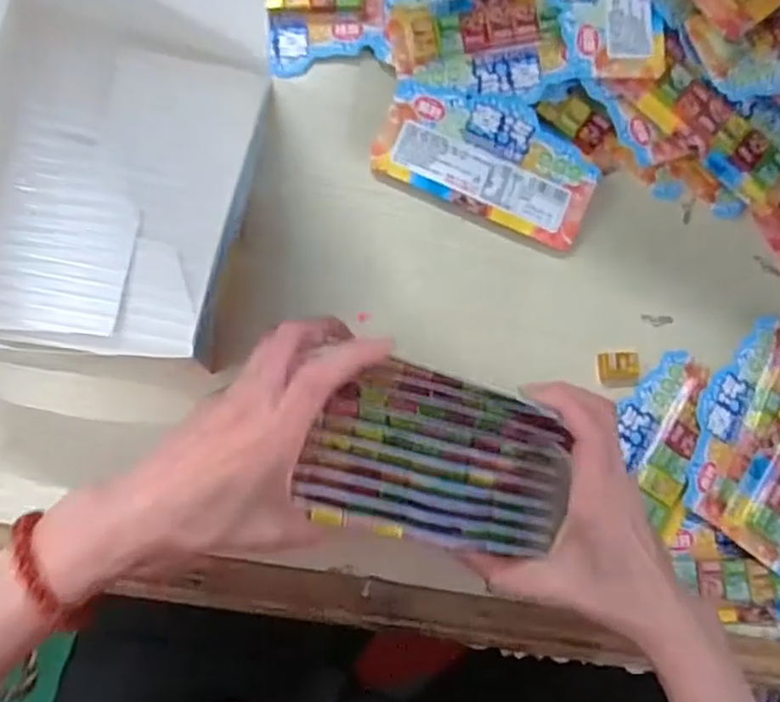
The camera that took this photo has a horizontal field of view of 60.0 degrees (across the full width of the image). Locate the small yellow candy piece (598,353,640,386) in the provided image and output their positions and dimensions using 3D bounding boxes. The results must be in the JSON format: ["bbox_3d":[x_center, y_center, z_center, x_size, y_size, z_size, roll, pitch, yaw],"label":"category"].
[{"bbox_3d":[0.154,0.012,0.453,0.028,0.012,0.022,0,84,-7],"label":"small yellow candy piece"}]

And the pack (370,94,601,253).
[{"bbox_3d":[0.066,-0.127,0.451,0.145,0.007,0.078,21,82,-4],"label":"pack"}]

